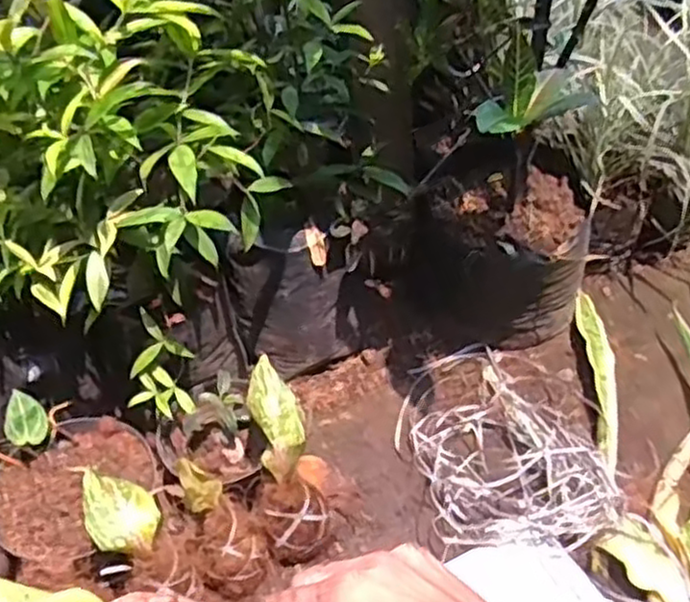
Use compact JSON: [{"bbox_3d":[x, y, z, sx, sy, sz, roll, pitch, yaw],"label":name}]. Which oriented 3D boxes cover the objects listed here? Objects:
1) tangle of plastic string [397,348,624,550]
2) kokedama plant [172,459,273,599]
[{"bbox_3d":[0.196,0.160,0.920,0.232,0.068,0.312,-6,39,1],"label":"tangle of plastic string"},{"bbox_3d":[-0.126,0.241,0.797,0.075,0.166,0.067,-22,42,-18],"label":"kokedama plant"}]

